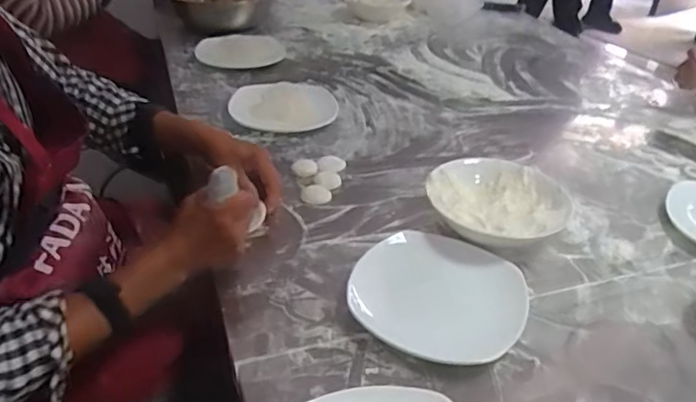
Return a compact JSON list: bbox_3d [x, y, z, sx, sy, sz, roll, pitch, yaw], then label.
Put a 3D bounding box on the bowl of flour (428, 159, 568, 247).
[{"bbox_3d":[0.187,0.008,0.724,0.164,0.051,0.167,3,33,-2],"label":"bowl of flour"}]

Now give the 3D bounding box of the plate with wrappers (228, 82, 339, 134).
[{"bbox_3d":[-0.111,-0.166,0.988,0.178,0.017,0.179,3,33,-2],"label":"plate with wrappers"}]

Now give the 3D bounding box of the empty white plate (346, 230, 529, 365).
[{"bbox_3d":[0.097,0.096,0.613,0.175,0.024,0.172,3,33,-2],"label":"empty white plate"}]

